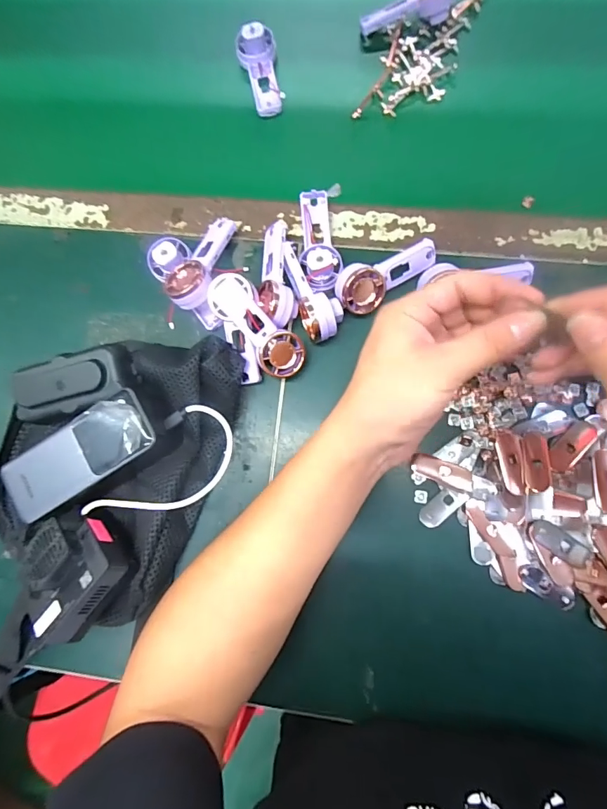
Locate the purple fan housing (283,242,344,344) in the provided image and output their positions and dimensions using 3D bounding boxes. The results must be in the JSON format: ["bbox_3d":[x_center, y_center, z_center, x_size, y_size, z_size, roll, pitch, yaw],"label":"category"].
[{"bbox_3d":[0.007,-0.100,0.371,0.034,0.038,0.091,-23,81,2],"label":"purple fan housing"}]

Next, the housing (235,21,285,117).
[{"bbox_3d":[-0.041,-0.332,0.422,0.038,0.024,0.084,-14,81,3],"label":"housing"}]

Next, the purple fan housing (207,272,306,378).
[{"bbox_3d":[-0.039,-0.066,0.359,0.038,0.028,0.100,-42,98,-1],"label":"purple fan housing"}]

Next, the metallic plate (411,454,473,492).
[{"bbox_3d":[0.117,0.056,0.357,0.049,0.004,0.018,23,85,8],"label":"metallic plate"}]

